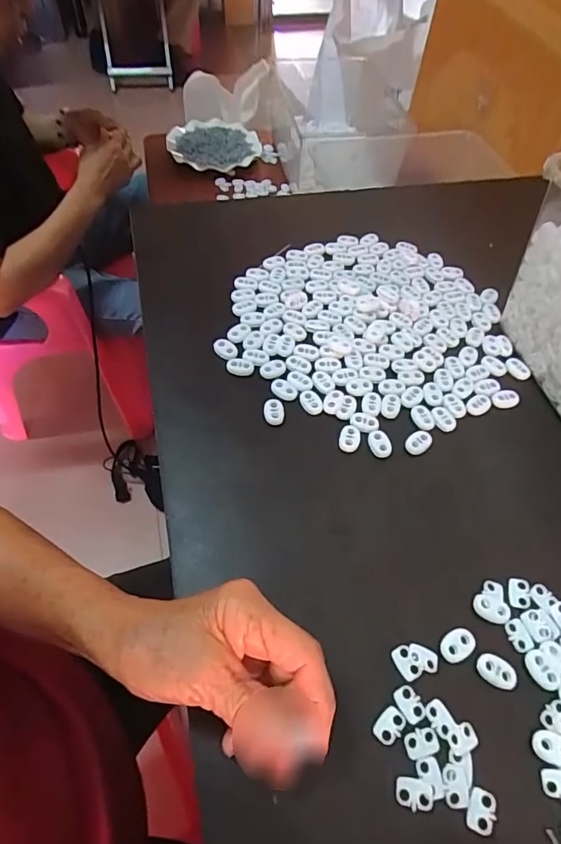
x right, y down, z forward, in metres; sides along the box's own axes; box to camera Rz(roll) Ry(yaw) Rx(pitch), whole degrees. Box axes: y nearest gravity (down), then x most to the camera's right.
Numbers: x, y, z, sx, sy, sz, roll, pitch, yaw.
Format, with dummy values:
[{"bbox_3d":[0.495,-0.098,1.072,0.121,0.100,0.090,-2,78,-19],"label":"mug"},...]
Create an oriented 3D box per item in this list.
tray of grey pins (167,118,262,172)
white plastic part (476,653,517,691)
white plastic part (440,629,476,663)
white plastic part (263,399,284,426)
[{"bbox_3d":[-0.135,-0.567,0.979,0.176,0.024,0.176,-29,63,-20],"label":"tray of grey pins"},{"bbox_3d":[0.129,0.149,0.286,0.022,0.005,0.015,31,62,15],"label":"white plastic part"},{"bbox_3d":[0.108,0.136,0.292,0.022,0.004,0.016,-28,64,-19],"label":"white plastic part"},{"bbox_3d":[-0.006,-0.008,0.381,0.016,0.005,0.021,-3,59,-5],"label":"white plastic part"}]

